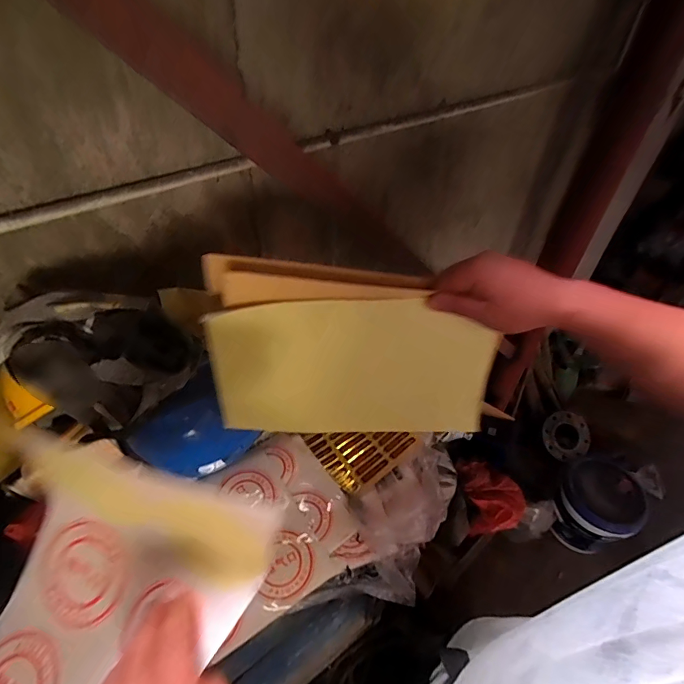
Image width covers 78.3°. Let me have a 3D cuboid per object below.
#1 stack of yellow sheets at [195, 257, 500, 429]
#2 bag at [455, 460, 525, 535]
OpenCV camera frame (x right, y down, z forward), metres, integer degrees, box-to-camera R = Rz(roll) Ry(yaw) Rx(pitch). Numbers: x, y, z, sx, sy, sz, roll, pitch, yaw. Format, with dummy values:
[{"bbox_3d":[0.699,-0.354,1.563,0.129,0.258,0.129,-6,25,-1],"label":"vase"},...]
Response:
[{"bbox_3d":[0.013,0.020,0.535,0.365,0.238,0.061,3,22,-1],"label":"stack of yellow sheets"},{"bbox_3d":[0.512,0.514,1.420,0.198,0.082,0.214,-2,44,-5],"label":"bag"}]

